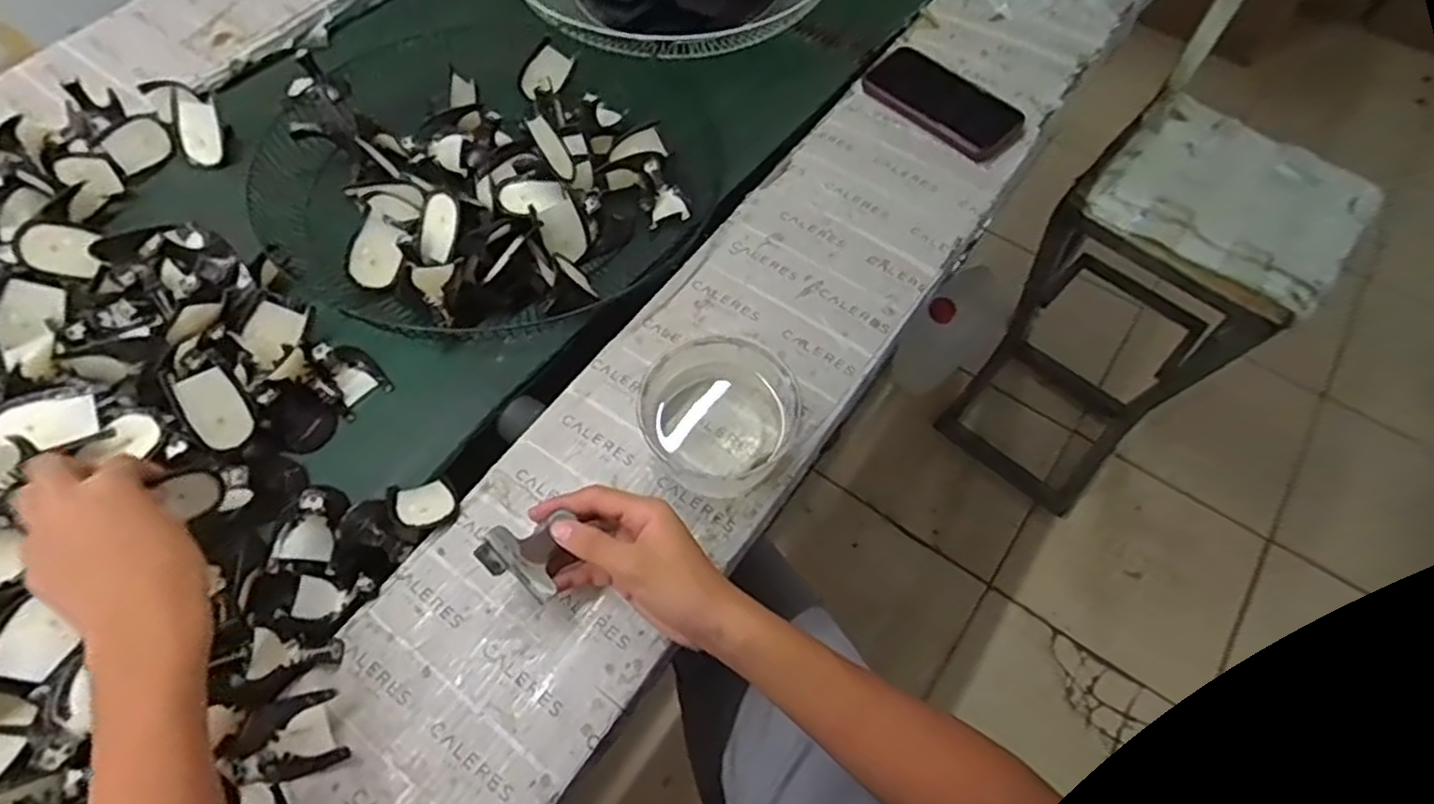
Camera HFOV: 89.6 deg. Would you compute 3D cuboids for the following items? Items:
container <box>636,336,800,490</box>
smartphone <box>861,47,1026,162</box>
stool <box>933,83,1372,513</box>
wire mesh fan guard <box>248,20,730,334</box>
[{"bbox_3d":[0.004,0.009,0.554,0.114,0.057,0.102,20,63,11],"label":"container"},{"bbox_3d":[0.237,-0.315,0.752,0.090,0.016,0.162,-38,67,-18],"label":"smartphone"},{"bbox_3d":[0.662,-0.110,1.222,0.313,0.670,0.299,37,68,19],"label":"stool"},{"bbox_3d":[-0.224,-0.270,0.746,0.437,0.077,0.451,-3,61,-1],"label":"wire mesh fan guard"}]

